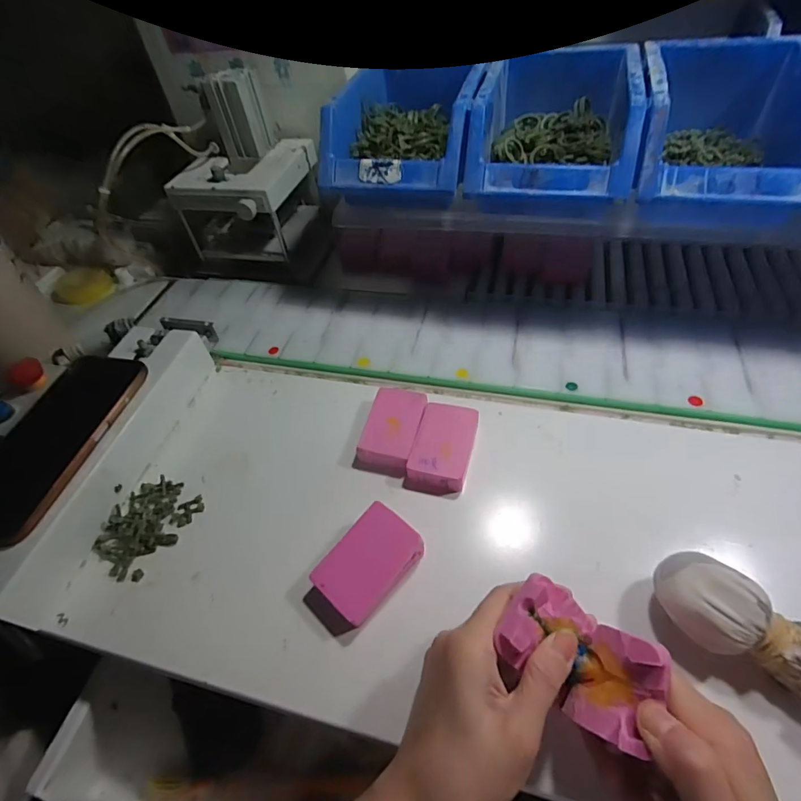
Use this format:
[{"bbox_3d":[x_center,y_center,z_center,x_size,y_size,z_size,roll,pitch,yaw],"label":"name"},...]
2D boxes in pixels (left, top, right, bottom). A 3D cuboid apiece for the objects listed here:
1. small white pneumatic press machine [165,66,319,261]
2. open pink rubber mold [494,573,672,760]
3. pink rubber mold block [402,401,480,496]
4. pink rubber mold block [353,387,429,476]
[{"bbox_3d":[-0.177,-0.260,0.517,0.127,0.162,0.155,10,54,15],"label":"small white pneumatic press machine"},{"bbox_3d":[0.087,0.123,0.223,0.072,0.041,0.047,31,63,25],"label":"open pink rubber mold"},{"bbox_3d":[0.035,0.036,0.361,0.044,0.017,0.076,10,52,16],"label":"pink rubber mold block"},{"bbox_3d":[-0.007,0.024,0.375,0.044,0.019,0.073,9,52,16],"label":"pink rubber mold block"}]

